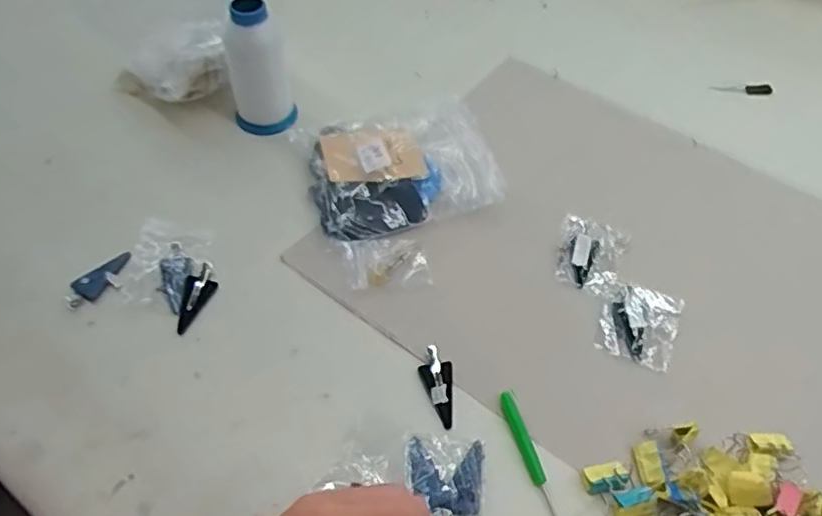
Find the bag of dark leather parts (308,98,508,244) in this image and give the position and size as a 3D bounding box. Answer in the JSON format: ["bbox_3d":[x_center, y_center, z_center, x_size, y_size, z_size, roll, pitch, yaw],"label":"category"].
[{"bbox_3d":[-0.013,-0.090,0.577,0.160,0.035,0.145,-15,54,-11],"label":"bag of dark leather parts"}]

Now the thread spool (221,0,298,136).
[{"bbox_3d":[-0.146,-0.181,0.588,0.058,0.113,0.053,-13,54,-10],"label":"thread spool"}]

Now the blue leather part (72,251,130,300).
[{"bbox_3d":[-0.249,0.014,0.511,0.024,0.006,0.049,29,58,20],"label":"blue leather part"}]

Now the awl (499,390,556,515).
[{"bbox_3d":[0.085,0.145,0.423,0.012,0.011,0.118,-14,54,-10],"label":"awl"}]

